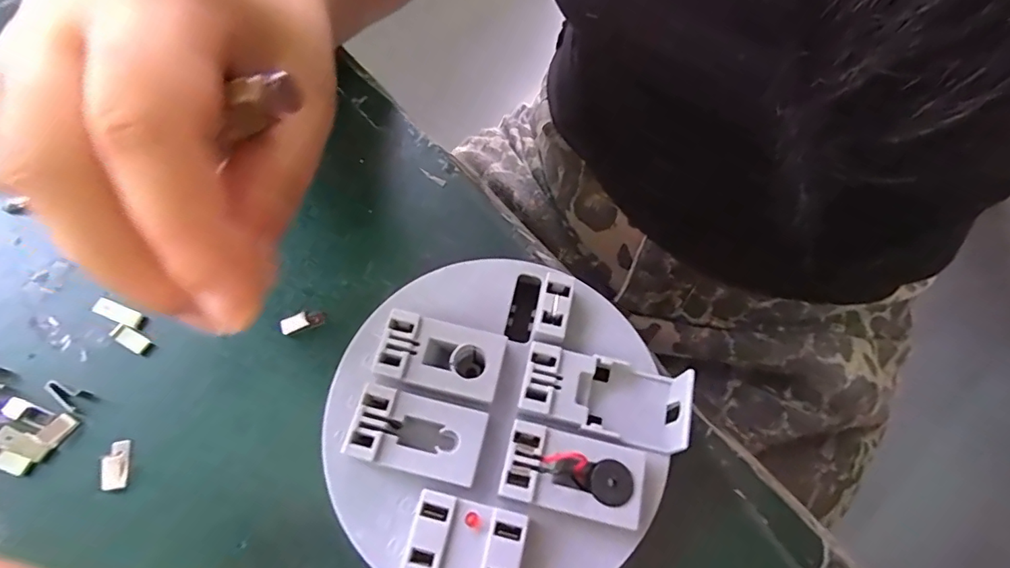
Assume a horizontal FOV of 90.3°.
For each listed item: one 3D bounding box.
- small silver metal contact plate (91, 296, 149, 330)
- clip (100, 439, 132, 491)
[{"bbox_3d":[-0.132,0.010,0.173,0.015,0.007,0.006,20,68,5],"label":"small silver metal contact plate"},{"bbox_3d":[-0.121,0.056,0.156,0.007,0.004,0.014,-5,68,-5],"label":"clip"}]

